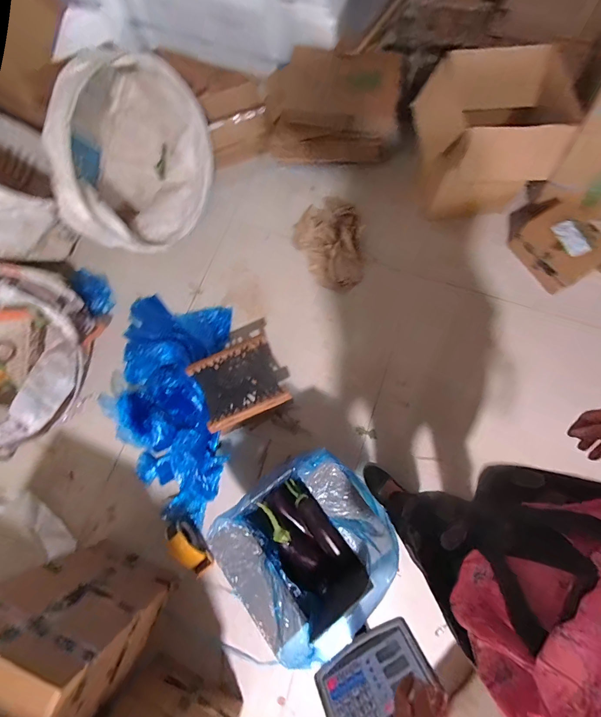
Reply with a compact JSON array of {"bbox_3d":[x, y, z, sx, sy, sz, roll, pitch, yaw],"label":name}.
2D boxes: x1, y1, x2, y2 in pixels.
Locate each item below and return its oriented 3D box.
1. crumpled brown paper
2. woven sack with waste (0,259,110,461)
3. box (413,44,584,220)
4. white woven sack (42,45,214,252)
[{"bbox_3d":[0.109,-0.468,1.375,0.274,0.059,0.395,2,74,3],"label":"crumpled brown paper"},{"bbox_3d":[-1.034,-0.025,1.191,0.533,0.295,0.620,26,77,9],"label":"woven sack with waste"},{"bbox_3d":[0.620,-0.760,1.236,0.472,0.363,0.374,-2,74,2],"label":"box"},{"bbox_3d":[-0.598,-0.707,1.214,0.415,0.414,0.573,17,75,7],"label":"white woven sack"}]

